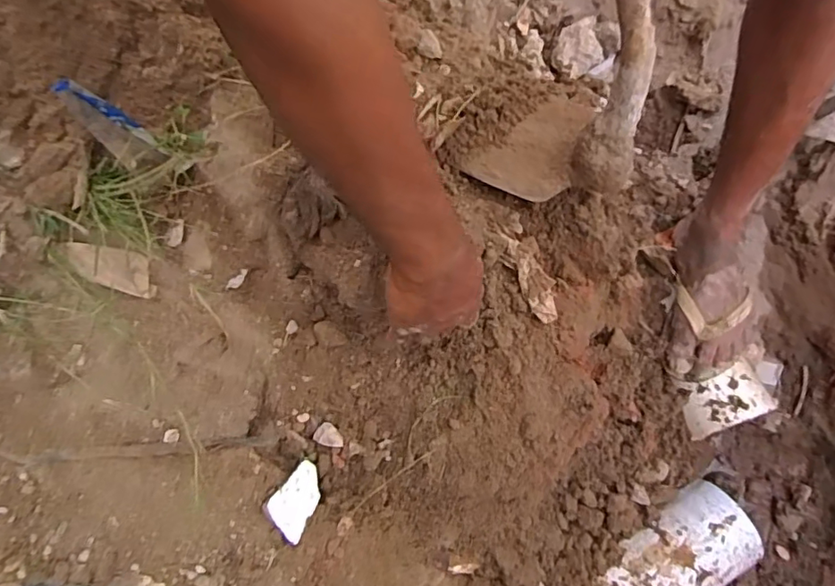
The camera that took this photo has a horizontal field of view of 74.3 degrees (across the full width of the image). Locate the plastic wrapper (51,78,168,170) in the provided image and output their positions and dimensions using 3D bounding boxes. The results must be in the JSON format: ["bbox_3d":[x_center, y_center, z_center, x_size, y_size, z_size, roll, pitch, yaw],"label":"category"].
[{"bbox_3d":[-0.247,-0.136,0.444,0.039,0.086,0.024,0,56,42],"label":"plastic wrapper"}]

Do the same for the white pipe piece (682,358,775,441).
[{"bbox_3d":[0.399,0.139,0.713,0.109,0.055,0.067,-21,63,-7],"label":"white pipe piece"}]

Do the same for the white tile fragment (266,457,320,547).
[{"bbox_3d":[-0.115,0.202,0.539,0.045,0.004,0.065,47,51,-7],"label":"white tile fragment"}]

